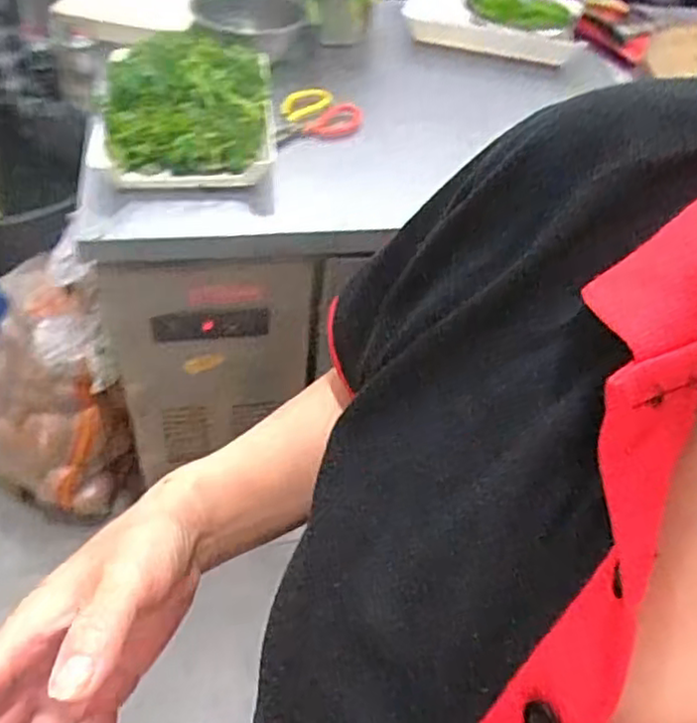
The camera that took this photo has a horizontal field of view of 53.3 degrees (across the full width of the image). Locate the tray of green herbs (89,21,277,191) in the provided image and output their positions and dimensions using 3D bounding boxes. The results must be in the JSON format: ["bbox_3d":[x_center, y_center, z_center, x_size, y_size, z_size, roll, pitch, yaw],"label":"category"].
[{"bbox_3d":[-0.233,-0.392,1.028,0.238,0.087,0.309,-2,48,-9],"label":"tray of green herbs"}]

